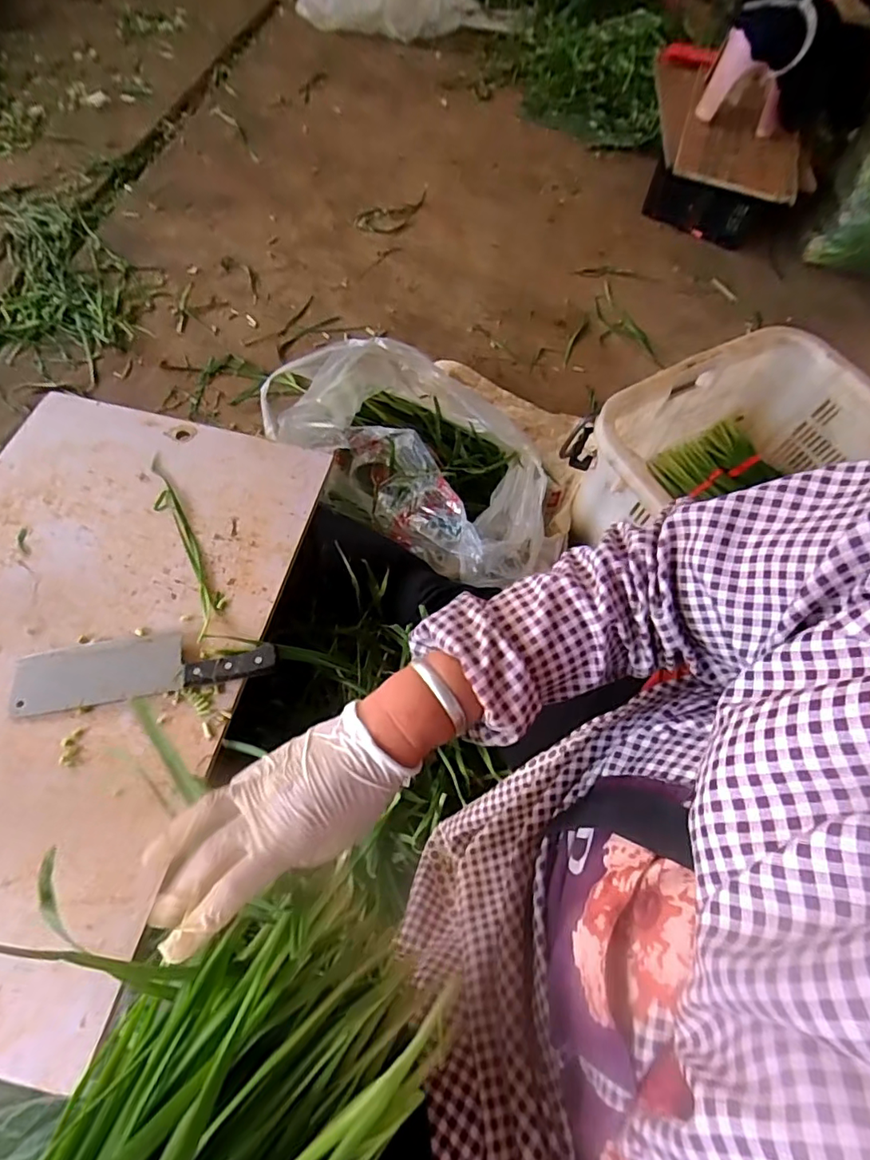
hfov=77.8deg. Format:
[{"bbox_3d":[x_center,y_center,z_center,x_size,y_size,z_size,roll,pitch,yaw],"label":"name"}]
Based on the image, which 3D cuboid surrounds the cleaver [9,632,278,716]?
[{"bbox_3d":[-0.306,0.088,0.574,0.263,0.022,0.070,-8,63,-7],"label":"cleaver"}]

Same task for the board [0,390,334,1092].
[{"bbox_3d":[-0.412,0.072,0.591,0.409,0.016,0.668,12,62,4],"label":"board"}]

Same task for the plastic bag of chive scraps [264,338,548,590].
[{"bbox_3d":[-0.015,-0.230,0.959,0.558,0.217,0.367,38,66,13],"label":"plastic bag of chive scraps"}]

